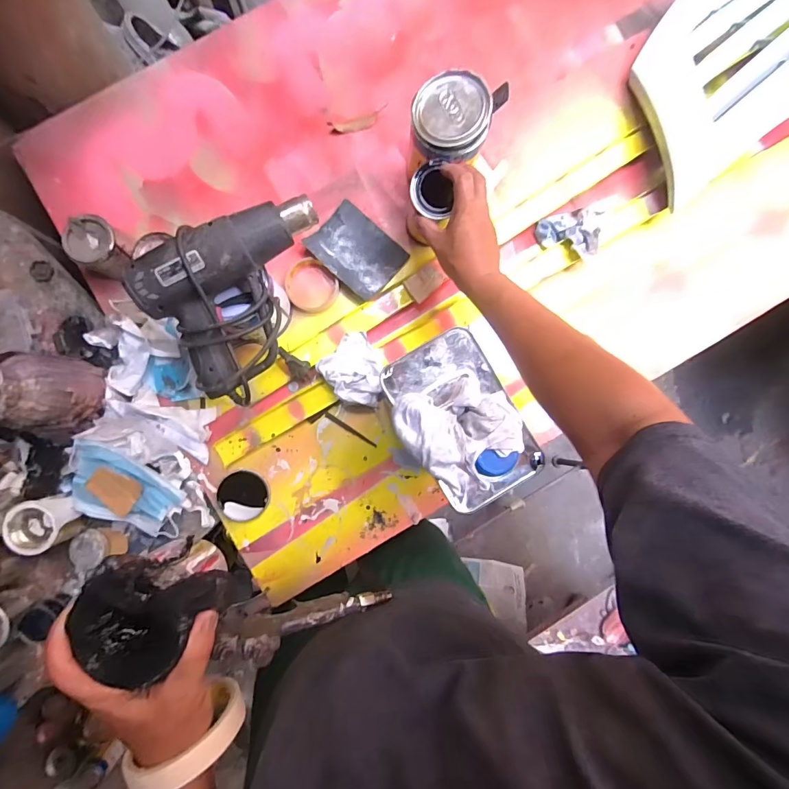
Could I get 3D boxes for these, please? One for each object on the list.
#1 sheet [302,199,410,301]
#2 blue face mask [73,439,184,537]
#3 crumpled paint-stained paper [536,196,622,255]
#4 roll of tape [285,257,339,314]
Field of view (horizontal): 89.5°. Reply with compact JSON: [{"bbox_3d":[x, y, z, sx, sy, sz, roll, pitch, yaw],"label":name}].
[{"bbox_3d":[-0.059,-0.228,0.627,0.136,0.024,0.104,42,89,1],"label":"sheet"},{"bbox_3d":[-0.406,0.144,0.597,0.162,0.060,0.113,23,88,-2],"label":"blue face mask"},{"bbox_3d":[0.302,-0.262,0.627,0.137,0.023,0.079,-18,89,0],"label":"crumpled paint-stained paper"},{"bbox_3d":[-0.133,-0.170,0.625,0.076,0.024,0.087,-44,89,-1],"label":"roll of tape"}]

